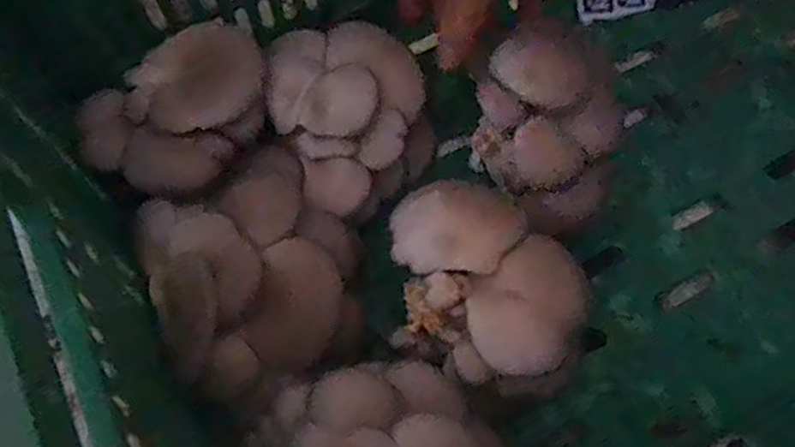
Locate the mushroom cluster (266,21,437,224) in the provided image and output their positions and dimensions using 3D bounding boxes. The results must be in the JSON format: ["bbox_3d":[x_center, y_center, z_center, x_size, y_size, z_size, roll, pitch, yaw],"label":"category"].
[{"bbox_3d":[-0.026,-0.065,0.410,0.096,0.067,0.119,-23,69,-10],"label":"mushroom cluster"}]

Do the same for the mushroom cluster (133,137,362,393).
[{"bbox_3d":[-0.077,0.023,0.349,0.105,0.057,0.120,-32,72,-14],"label":"mushroom cluster"}]

